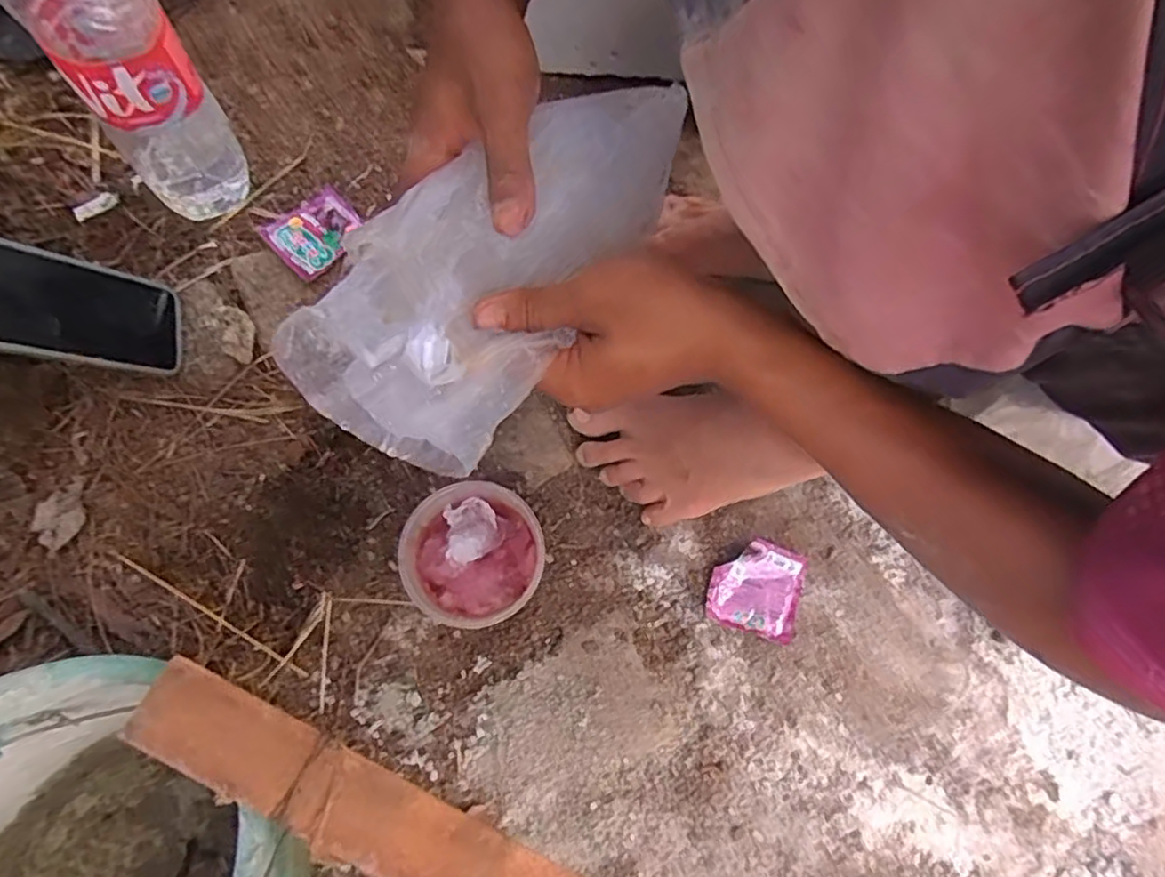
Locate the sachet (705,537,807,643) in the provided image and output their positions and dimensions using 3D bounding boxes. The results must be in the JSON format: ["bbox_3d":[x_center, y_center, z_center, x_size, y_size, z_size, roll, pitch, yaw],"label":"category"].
[{"bbox_3d":[0.142,0.120,0.549,0.073,0.008,0.073,19,72,4],"label":"sachet"}]

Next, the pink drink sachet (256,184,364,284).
[{"bbox_3d":[-0.246,-0.192,0.624,0.081,0.010,0.086,-42,69,-16],"label":"pink drink sachet"}]

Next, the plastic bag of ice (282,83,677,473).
[{"bbox_3d":[-0.027,-0.101,0.333,0.106,0.060,0.251,37,68,10],"label":"plastic bag of ice"}]

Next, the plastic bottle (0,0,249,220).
[{"bbox_3d":[-0.341,-0.281,0.503,0.085,0.322,0.095,-42,77,-14],"label":"plastic bottle"}]

